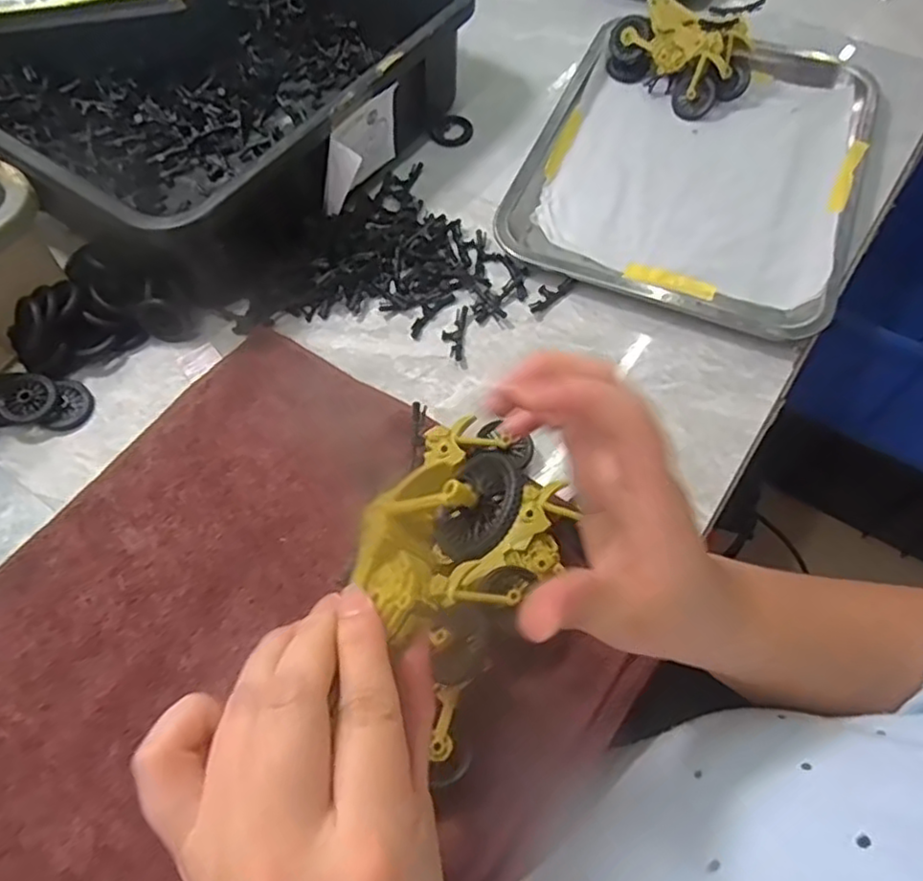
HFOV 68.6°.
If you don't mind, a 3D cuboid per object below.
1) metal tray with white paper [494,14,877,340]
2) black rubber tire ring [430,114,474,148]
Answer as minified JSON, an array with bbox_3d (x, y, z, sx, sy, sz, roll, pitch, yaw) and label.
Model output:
[{"bbox_3d":[0.199,-0.239,0.582,0.263,0.028,0.330,21,63,10],"label":"metal tray with white paper"},{"bbox_3d":[-0.007,-0.283,0.620,0.035,0.006,0.040,32,66,16],"label":"black rubber tire ring"}]

